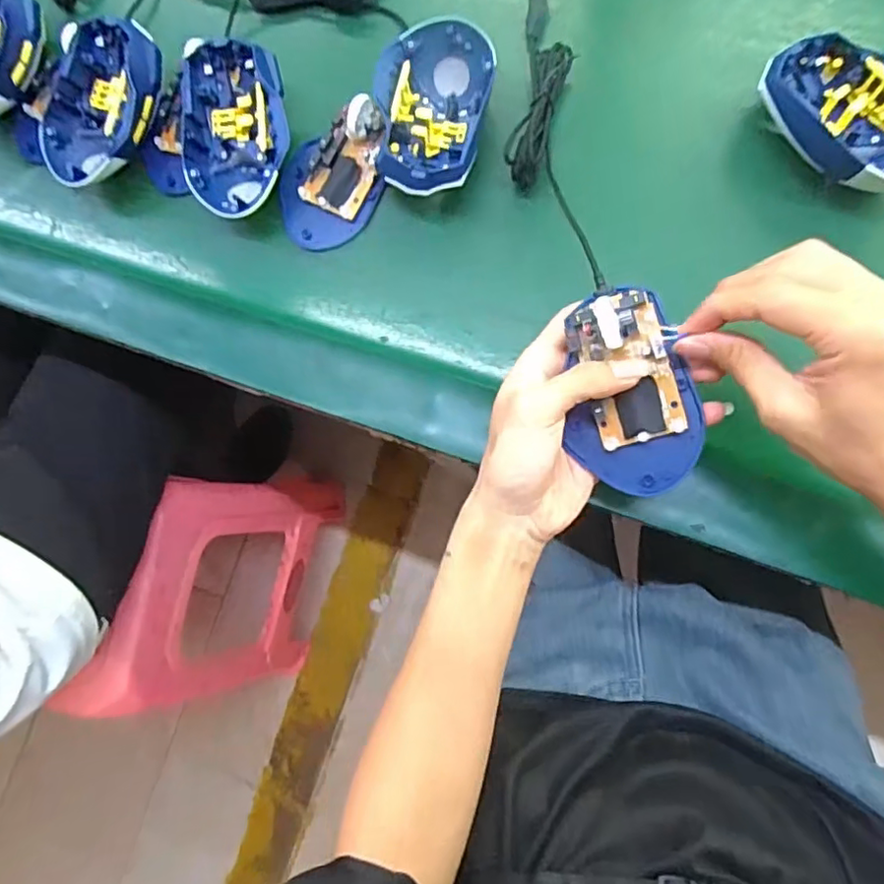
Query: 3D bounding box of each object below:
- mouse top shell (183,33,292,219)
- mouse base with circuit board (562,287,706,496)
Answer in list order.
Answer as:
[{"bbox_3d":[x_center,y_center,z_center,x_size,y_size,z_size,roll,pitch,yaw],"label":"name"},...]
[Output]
[{"bbox_3d":[-0.141,-0.216,0.417,0.075,0.040,0.118,1,84,6],"label":"mouse top shell"},{"bbox_3d":[0.102,-0.026,0.325,0.066,0.024,0.109,-12,93,18],"label":"mouse base with circuit board"}]

